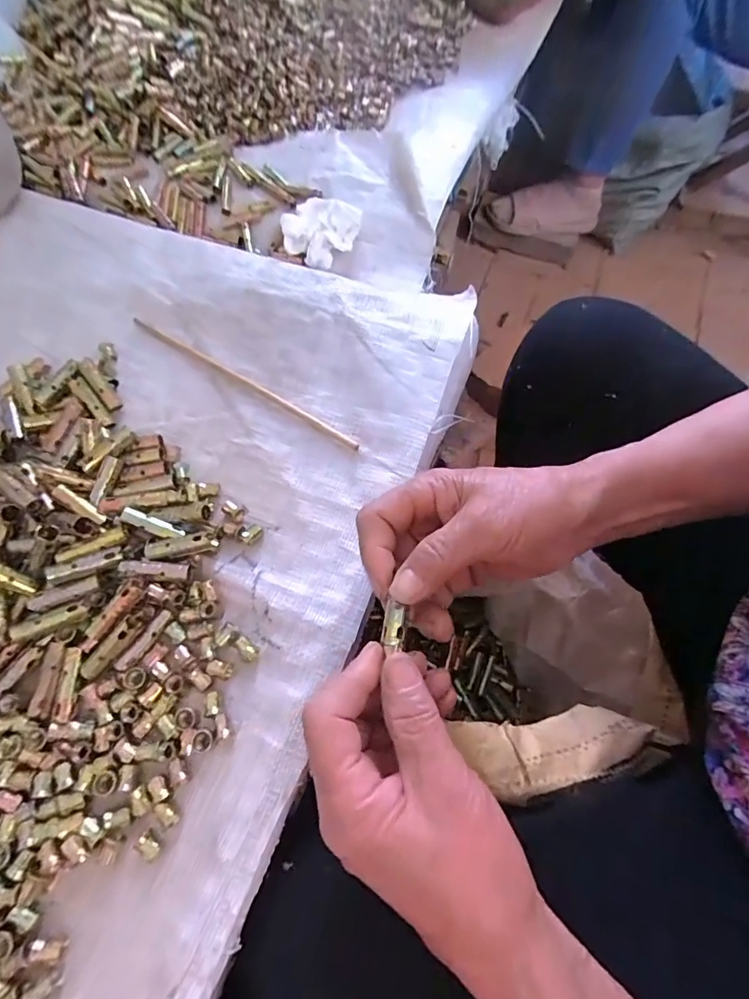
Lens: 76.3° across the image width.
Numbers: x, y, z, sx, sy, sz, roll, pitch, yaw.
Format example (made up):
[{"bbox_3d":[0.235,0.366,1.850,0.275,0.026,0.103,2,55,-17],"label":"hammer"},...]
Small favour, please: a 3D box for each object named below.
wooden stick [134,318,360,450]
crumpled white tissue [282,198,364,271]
[{"bbox_3d":[-0.102,-0.092,0.364,0.216,0.009,0.008,32,70,12],"label":"wooden stick"},{"bbox_3d":[-0.047,-0.239,0.423,0.056,0.031,0.056,16,67,6],"label":"crumpled white tissue"}]

